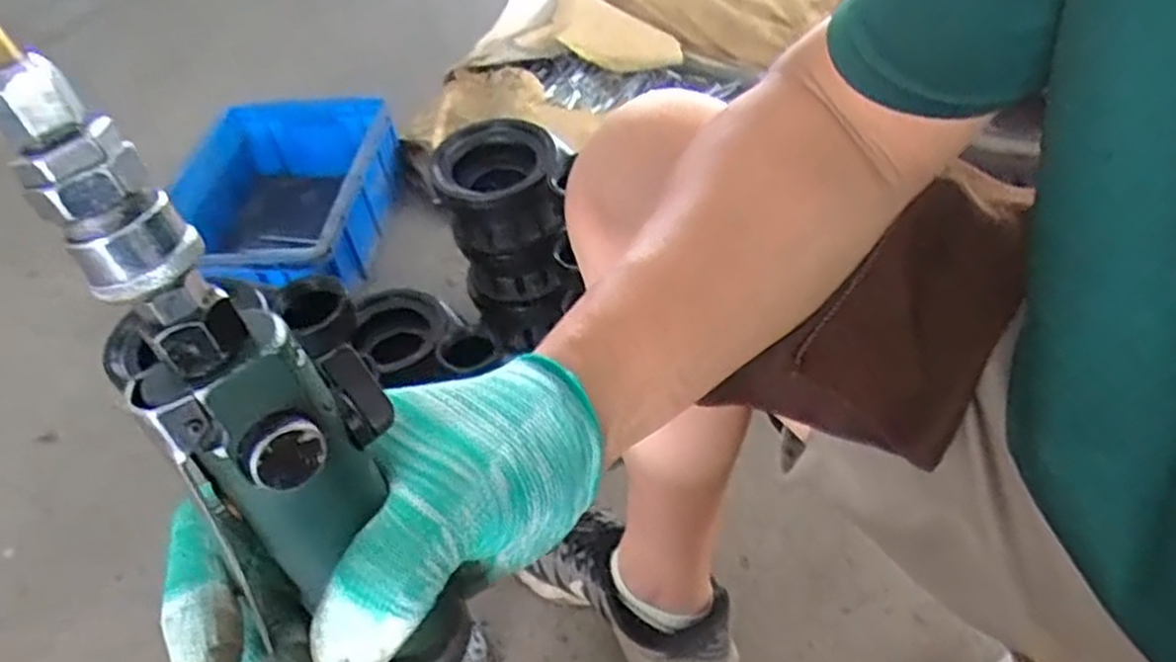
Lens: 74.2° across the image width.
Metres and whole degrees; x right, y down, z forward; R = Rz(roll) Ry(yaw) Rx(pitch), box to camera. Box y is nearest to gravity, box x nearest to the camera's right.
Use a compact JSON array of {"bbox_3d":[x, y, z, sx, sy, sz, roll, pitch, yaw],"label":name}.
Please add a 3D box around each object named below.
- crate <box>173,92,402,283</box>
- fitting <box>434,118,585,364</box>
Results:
[{"bbox_3d":[-0.474,-0.172,1.179,0.319,0.171,0.379,-2,45,6],"label":"crate"},{"bbox_3d":[-0.103,-0.106,0.983,0.134,0.265,0.126,-24,47,-15],"label":"fitting"}]

